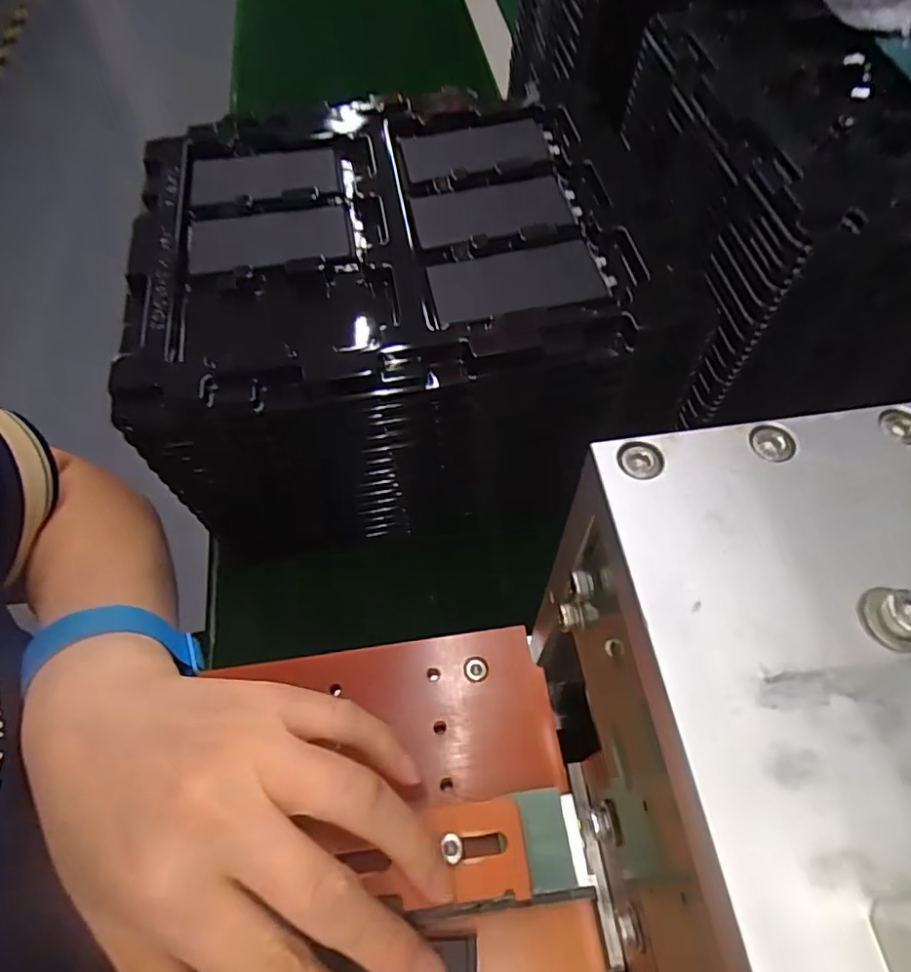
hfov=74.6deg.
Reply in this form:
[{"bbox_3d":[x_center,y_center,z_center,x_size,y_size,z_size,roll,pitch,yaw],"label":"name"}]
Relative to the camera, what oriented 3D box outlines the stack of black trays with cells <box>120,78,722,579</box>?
[{"bbox_3d":[-0.039,-0.096,0.369,0.273,0.143,0.220,-12,59,-5],"label":"stack of black trays with cells"}]

